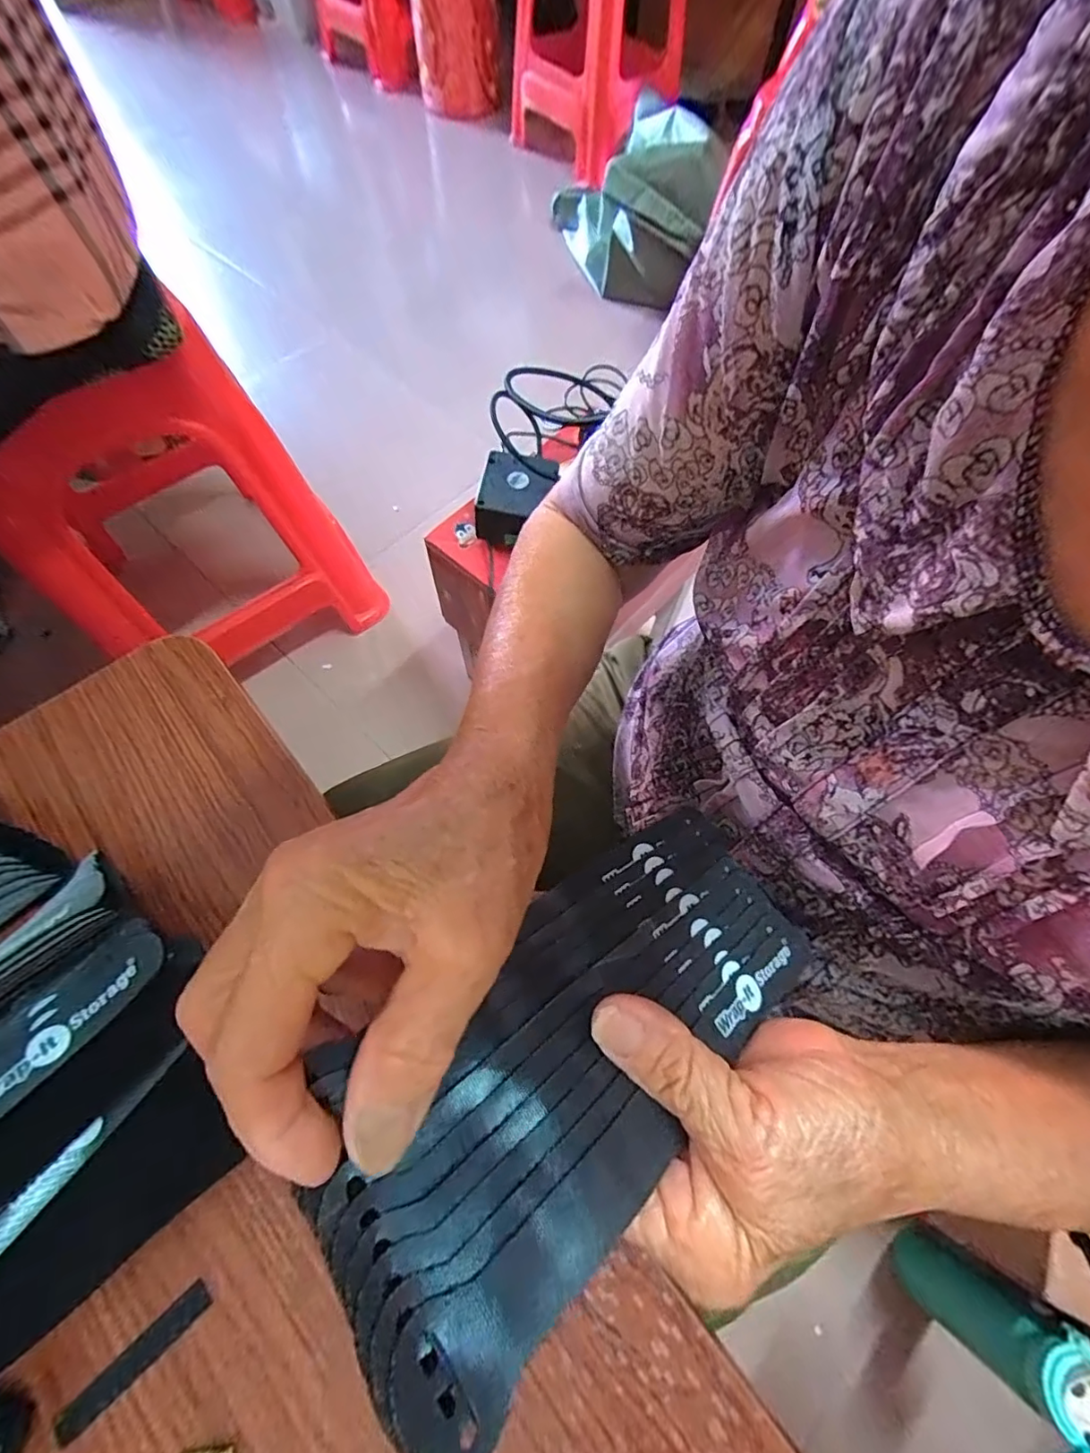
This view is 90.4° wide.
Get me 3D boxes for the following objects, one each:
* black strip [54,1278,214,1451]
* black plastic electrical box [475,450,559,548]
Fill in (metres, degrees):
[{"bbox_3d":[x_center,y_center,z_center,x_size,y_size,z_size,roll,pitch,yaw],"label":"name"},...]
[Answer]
[{"bbox_3d":[-0.144,0.221,0.189,0.055,0.004,0.010,-38,72,-16],"label":"black strip"},{"bbox_3d":[-0.029,-0.223,0.534,0.066,0.048,0.076,9,66,3],"label":"black plastic electrical box"}]

